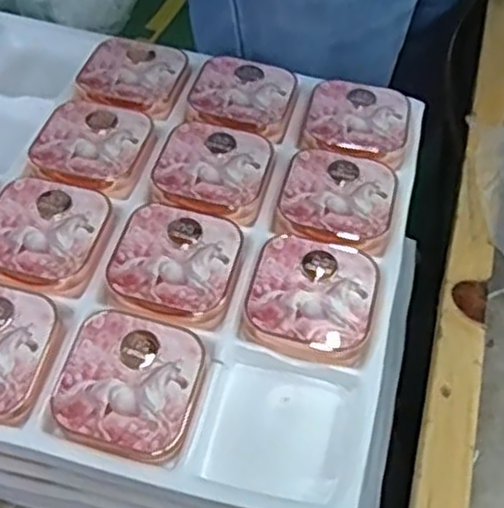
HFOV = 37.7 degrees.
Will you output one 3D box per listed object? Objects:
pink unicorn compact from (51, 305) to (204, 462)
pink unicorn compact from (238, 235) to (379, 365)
[{"bbox_3d":[-0.069,0.074,0.420,0.076,0.023,0.075,13,52,10],"label":"pink unicorn compact"},{"bbox_3d":[0.038,0.026,0.460,0.078,0.019,0.076,12,52,9],"label":"pink unicorn compact"}]

